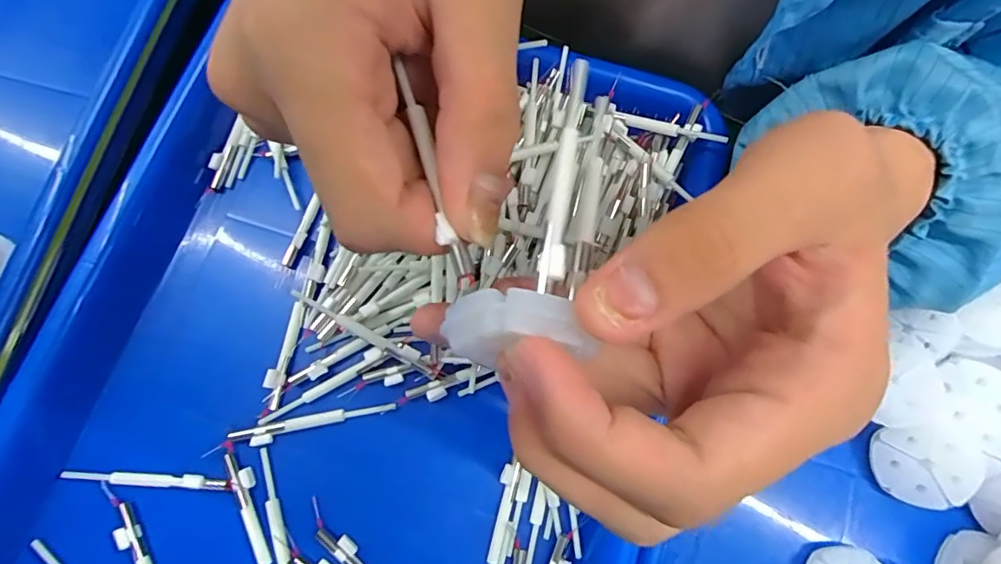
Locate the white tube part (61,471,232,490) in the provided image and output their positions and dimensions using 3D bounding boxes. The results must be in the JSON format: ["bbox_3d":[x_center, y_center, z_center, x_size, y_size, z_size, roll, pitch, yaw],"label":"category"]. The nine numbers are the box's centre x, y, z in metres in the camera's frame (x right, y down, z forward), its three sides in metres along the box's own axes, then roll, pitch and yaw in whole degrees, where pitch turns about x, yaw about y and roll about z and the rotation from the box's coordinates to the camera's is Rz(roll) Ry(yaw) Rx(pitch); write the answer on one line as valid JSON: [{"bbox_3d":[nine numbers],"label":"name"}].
[{"bbox_3d":[-0.145,0.081,0.213,0.067,0.004,0.006,3,76,0],"label":"white tube part"}]

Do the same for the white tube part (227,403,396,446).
[{"bbox_3d":[-0.080,0.060,0.222,0.068,0.005,0.008,-12,77,-4],"label":"white tube part"}]

